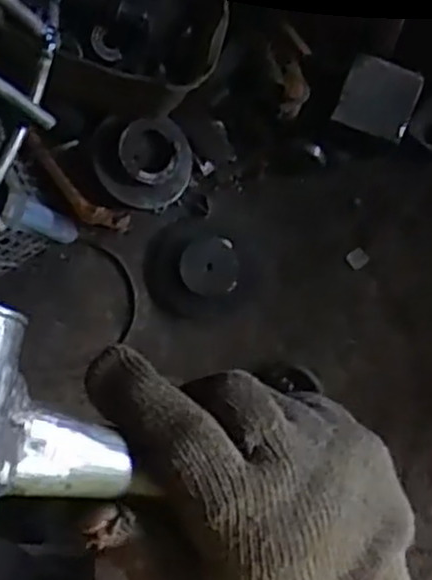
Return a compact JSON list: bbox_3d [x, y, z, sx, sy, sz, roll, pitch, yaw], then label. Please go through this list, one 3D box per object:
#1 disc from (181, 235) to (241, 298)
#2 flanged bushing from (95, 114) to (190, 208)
[{"bbox_3d":[-0.008,-0.034,1.137,0.081,0.011,0.083,0,89,3],"label":"disc"},{"bbox_3d":[-0.094,-0.165,1.037,0.115,0.059,0.112,-7,93,5],"label":"flanged bushing"}]

